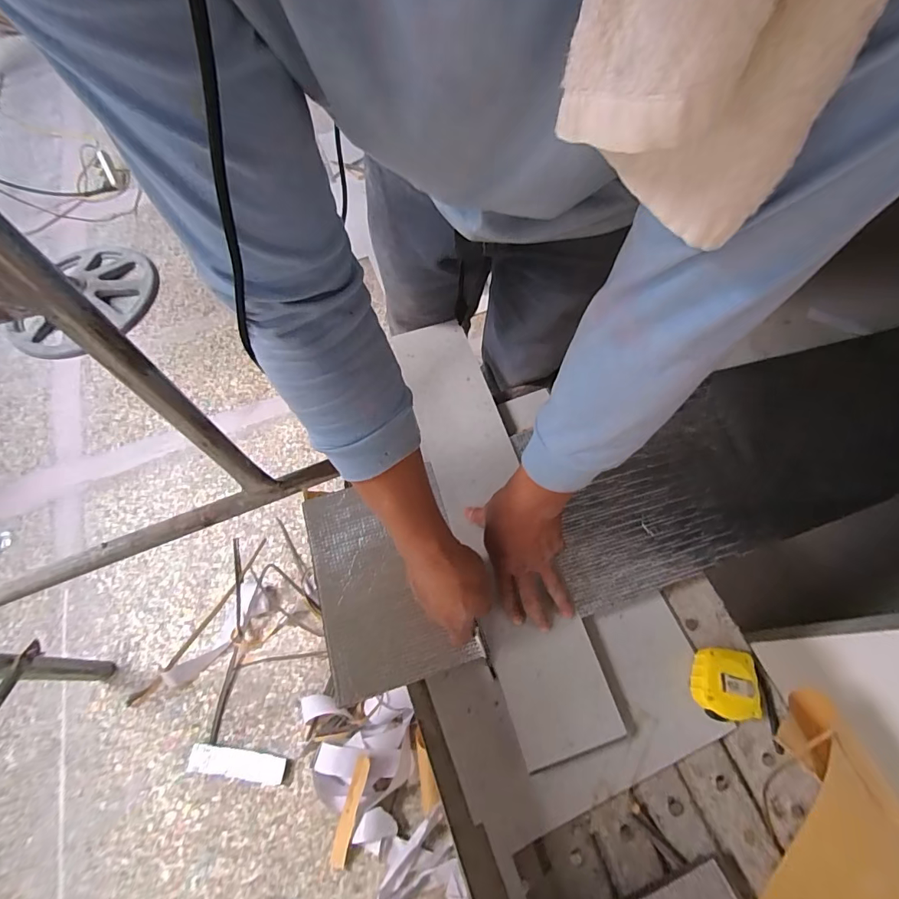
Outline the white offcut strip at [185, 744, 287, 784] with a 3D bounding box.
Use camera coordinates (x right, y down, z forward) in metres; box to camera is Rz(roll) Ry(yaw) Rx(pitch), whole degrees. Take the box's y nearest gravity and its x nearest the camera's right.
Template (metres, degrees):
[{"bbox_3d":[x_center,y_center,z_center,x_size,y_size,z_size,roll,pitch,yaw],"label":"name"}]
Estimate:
[{"bbox_3d":[-0.437,0.648,0.910,0.192,0.014,0.051,9,70,-1],"label":"white offcut strip"}]

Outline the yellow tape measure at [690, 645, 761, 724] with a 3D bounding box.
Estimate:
[{"bbox_3d":[0.311,0.265,0.502,0.065,0.040,0.074,10,67,7],"label":"yellow tape measure"}]

